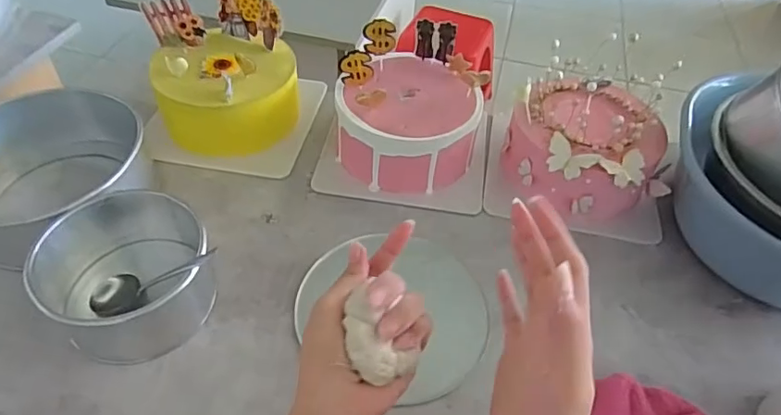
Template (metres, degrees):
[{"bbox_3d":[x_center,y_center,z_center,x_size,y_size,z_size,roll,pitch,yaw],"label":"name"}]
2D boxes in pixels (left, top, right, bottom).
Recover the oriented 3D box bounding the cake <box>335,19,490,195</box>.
[{"bbox_3d":[0.024,-0.124,0.650,0.166,0.137,0.162,6,47,3],"label":"cake"}]

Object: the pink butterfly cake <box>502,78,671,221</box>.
[{"bbox_3d":[0.232,-0.070,0.615,0.157,0.109,0.132,-12,49,-14],"label":"pink butterfly cake"}]

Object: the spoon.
[{"bbox_3d":[-0.222,0.069,0.505,0.131,0.028,0.035,-22,47,11],"label":"spoon"}]

